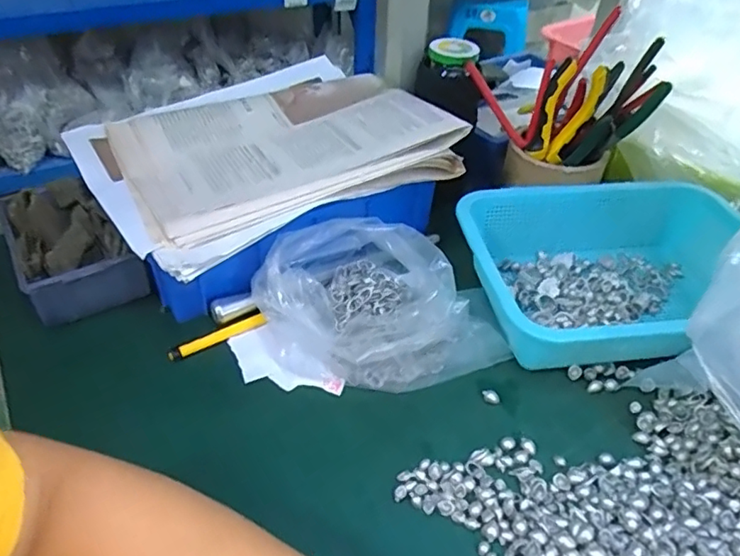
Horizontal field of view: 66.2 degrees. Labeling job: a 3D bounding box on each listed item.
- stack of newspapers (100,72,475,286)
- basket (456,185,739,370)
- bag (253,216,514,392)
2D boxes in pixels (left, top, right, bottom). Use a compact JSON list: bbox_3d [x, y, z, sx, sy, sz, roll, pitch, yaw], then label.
[{"bbox_3d":[-0.097,-0.131,0.531,0.296,0.047,0.240,-23,47,-28],"label":"stack of newspapers"},{"bbox_3d":[0.231,-0.008,0.523,0.270,0.078,0.189,-5,41,-9],"label":"basket"},{"bbox_3d":[0.009,0.022,0.474,0.173,0.074,0.159,-24,47,-28],"label":"bag"}]

